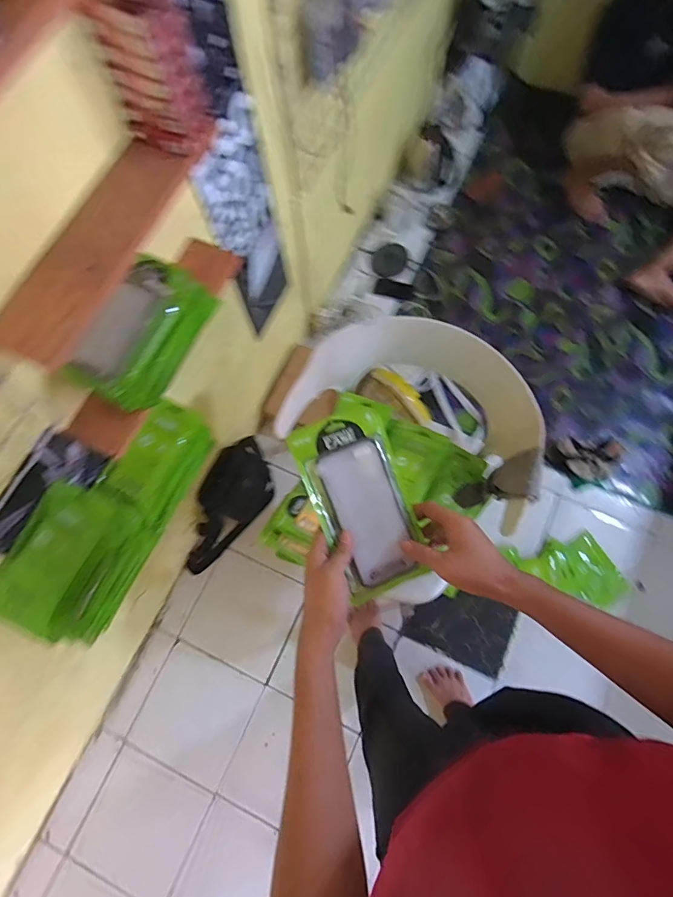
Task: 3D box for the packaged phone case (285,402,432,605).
[{"bbox_3d":[0.030,0.060,0.531,0.109,0.011,0.211,-22,90,-15],"label":"packaged phone case"}]

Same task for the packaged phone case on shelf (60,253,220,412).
[{"bbox_3d":[-0.271,-0.164,0.665,0.037,0.133,0.211,21,79,47],"label":"packaged phone case on shelf"}]

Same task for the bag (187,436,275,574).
[{"bbox_3d":[-0.361,0.165,1.408,0.420,0.242,0.082,-47,36,-8],"label":"bag"}]

